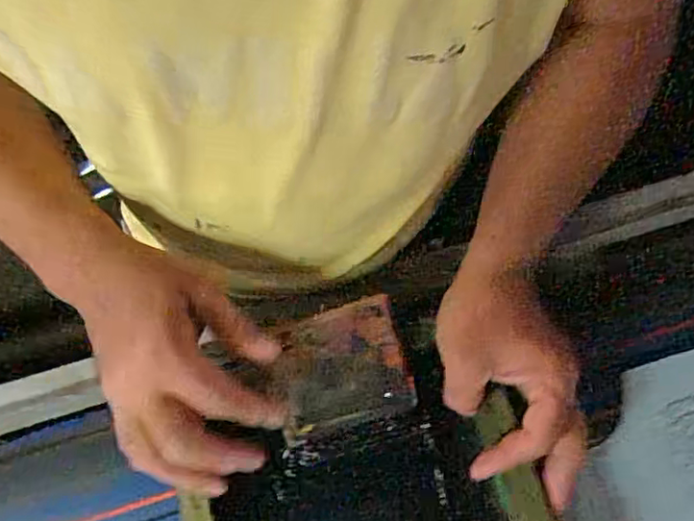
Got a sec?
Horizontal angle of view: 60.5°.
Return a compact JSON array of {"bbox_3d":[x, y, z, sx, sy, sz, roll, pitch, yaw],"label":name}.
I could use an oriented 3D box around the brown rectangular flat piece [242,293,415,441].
[{"bbox_3d":[-0.011,0.081,0.429,0.104,0.008,0.091,-18,109,0],"label":"brown rectangular flat piece"}]

